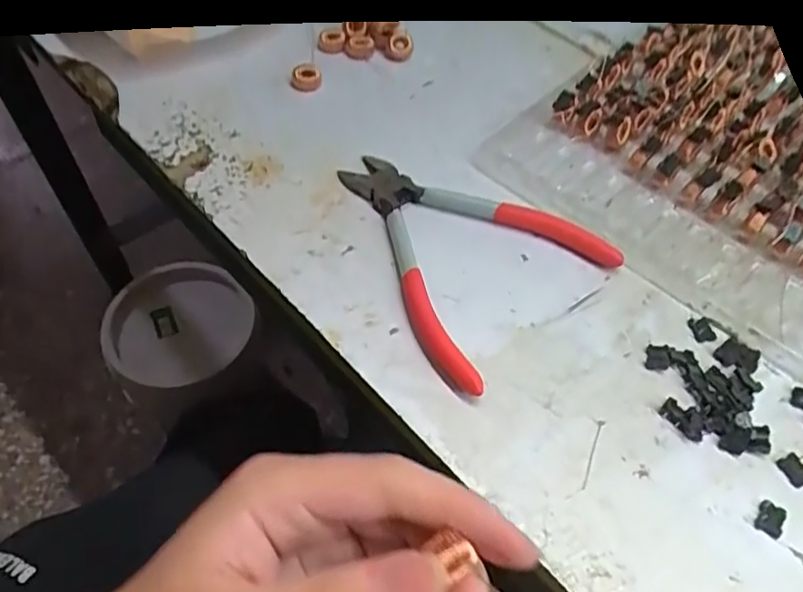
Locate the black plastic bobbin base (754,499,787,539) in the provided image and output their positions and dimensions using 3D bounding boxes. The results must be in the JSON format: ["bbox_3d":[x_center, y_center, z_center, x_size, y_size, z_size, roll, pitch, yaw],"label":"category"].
[{"bbox_3d":[0.150,0.090,0.248,0.010,0.004,0.013,28,59,17],"label":"black plastic bobbin base"}]

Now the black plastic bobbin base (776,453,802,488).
[{"bbox_3d":[0.169,0.074,0.262,0.014,0.004,0.013,-20,59,-18],"label":"black plastic bobbin base"}]

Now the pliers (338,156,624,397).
[{"bbox_3d":[0.024,-0.031,0.323,0.141,0.019,0.125,40,61,21],"label":"pliers"}]

